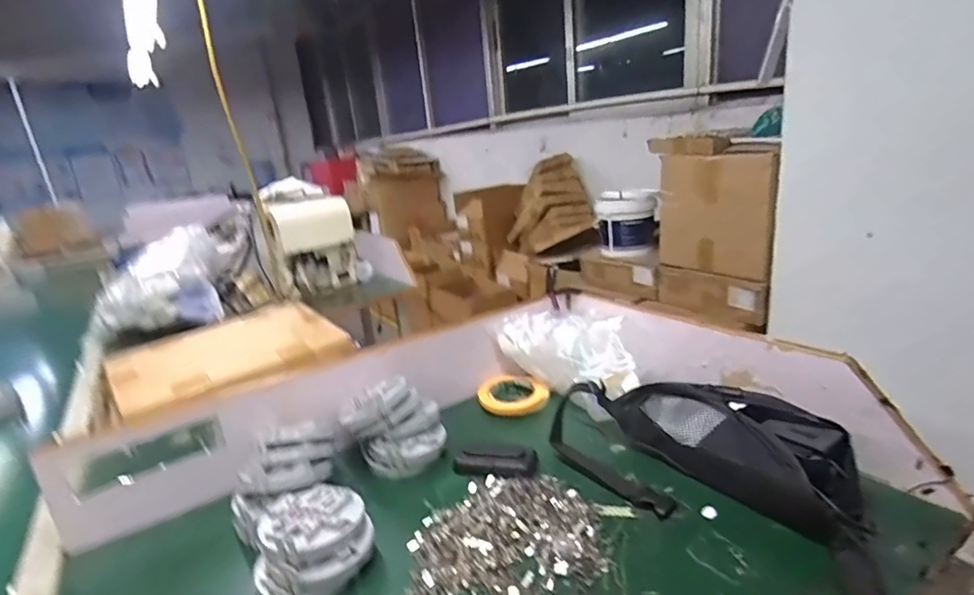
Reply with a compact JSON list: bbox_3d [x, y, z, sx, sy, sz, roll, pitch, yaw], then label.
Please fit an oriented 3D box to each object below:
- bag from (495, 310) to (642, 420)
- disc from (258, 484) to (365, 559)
[{"bbox_3d":[0.128,0.089,0.788,0.106,0.123,0.238,-17,21,-32],"label":"bag"},{"bbox_3d":[-0.182,0.226,0.524,0.098,0.016,0.095,-5,18,2],"label":"disc"}]

